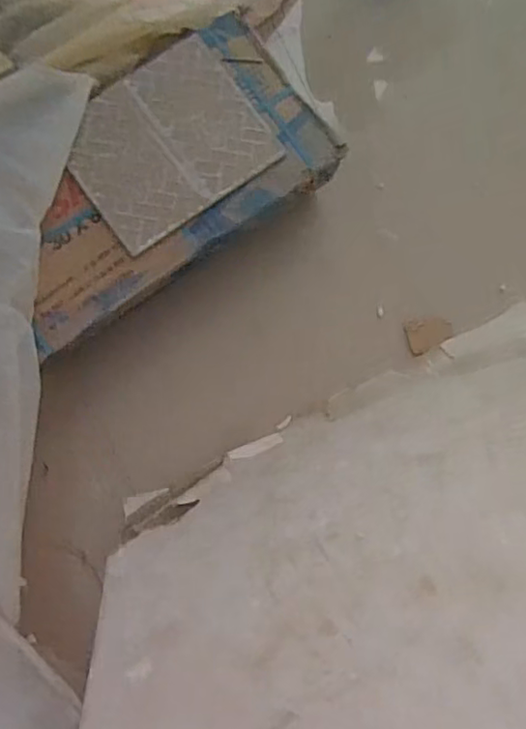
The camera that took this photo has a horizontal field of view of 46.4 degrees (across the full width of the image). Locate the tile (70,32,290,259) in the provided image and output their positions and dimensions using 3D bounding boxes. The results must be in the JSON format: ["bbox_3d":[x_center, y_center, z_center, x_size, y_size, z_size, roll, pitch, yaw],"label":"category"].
[{"bbox_3d":[-0.157,-0.360,0.980,0.295,0.012,0.258,-35,90,-8],"label":"tile"}]

